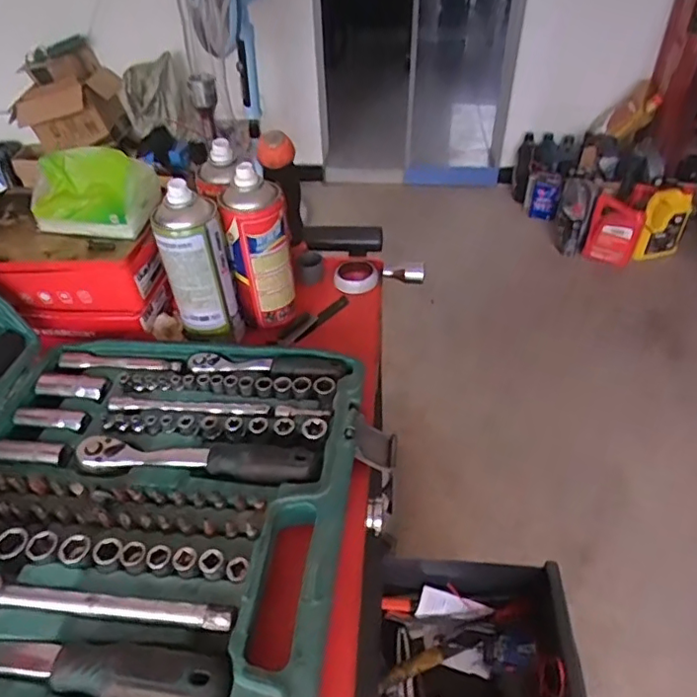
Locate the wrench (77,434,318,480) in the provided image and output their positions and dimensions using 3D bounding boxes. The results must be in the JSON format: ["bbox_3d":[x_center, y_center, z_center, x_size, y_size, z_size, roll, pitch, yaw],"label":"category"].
[{"bbox_3d":[-0.125,0.088,0.475,0.195,0.020,0.037,2,42,5],"label":"wrench"}]

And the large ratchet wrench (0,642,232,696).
[{"bbox_3d":[-0.195,0.201,0.367,0.245,0.029,0.034,4,42,7],"label":"large ratchet wrench"}]

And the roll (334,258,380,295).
[{"bbox_3d":[0.011,-0.091,0.713,0.054,0.018,0.057,-1,42,1],"label":"roll"}]

